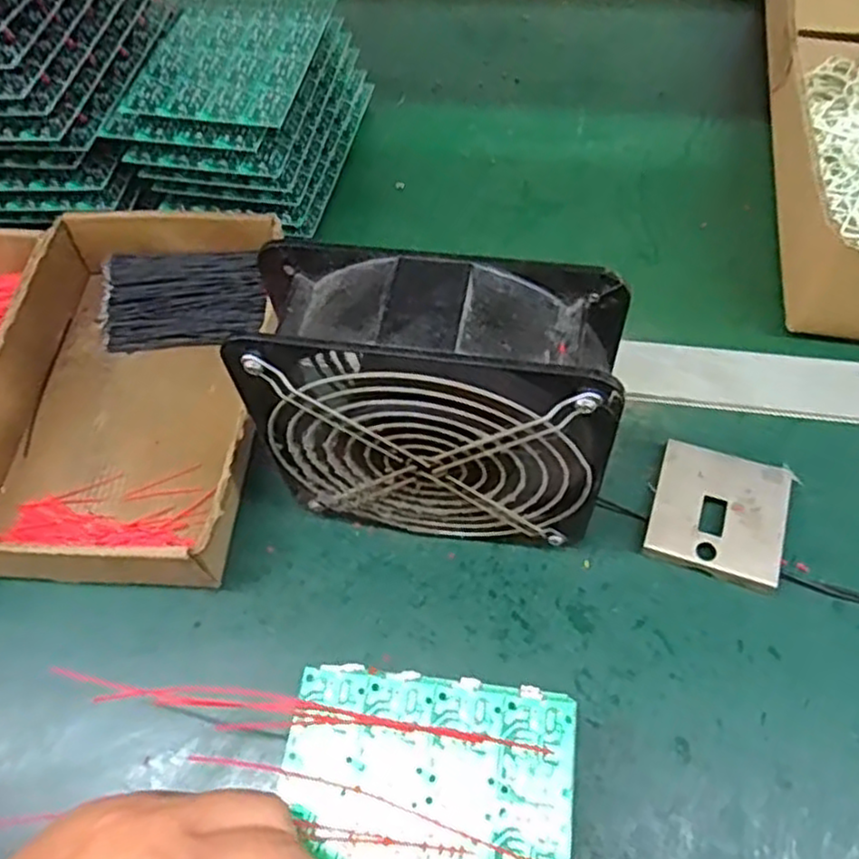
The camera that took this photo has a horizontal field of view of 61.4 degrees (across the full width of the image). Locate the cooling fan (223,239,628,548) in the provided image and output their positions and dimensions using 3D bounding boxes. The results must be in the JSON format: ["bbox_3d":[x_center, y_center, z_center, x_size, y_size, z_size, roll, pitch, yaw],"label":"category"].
[{"bbox_3d":[0.004,-0.002,0.327,0.147,0.152,0.060,8,59,9],"label":"cooling fan"}]

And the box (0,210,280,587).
[{"bbox_3d":[-0.168,-0.028,0.415,0.151,0.043,0.245,0,59,4],"label":"box"}]

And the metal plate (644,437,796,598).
[{"bbox_3d":[0.148,0.043,0.370,0.064,0.011,0.068,17,61,14],"label":"metal plate"}]

